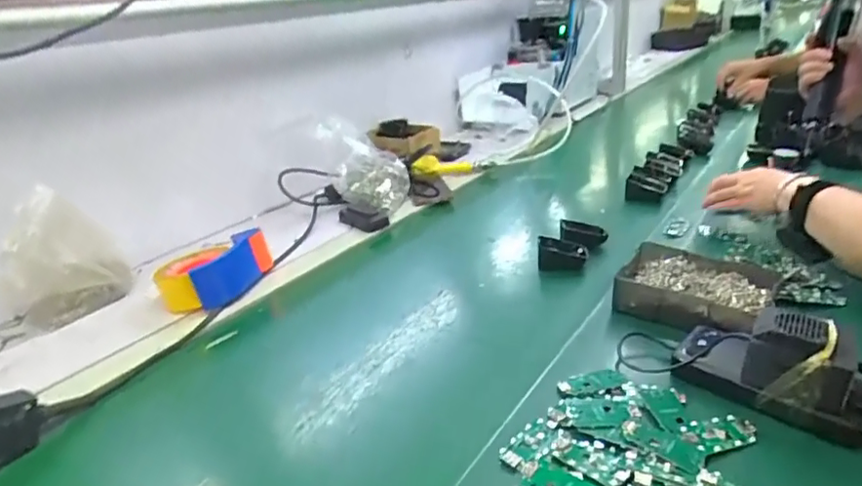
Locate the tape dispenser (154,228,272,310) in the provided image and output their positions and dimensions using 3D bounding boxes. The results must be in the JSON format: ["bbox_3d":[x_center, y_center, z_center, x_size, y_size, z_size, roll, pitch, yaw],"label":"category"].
[{"bbox_3d":[-0.314,0.036,0.793,0.101,0.062,0.148,7,26,26],"label":"tape dispenser"}]

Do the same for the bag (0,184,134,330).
[{"bbox_3d":[-0.502,0.027,0.757,0.053,0.173,0.162,7,26,27],"label":"bag"}]

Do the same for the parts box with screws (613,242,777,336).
[{"bbox_3d":[0.307,0.048,0.651,0.153,0.040,0.139,11,28,33],"label":"parts box with screws"}]

